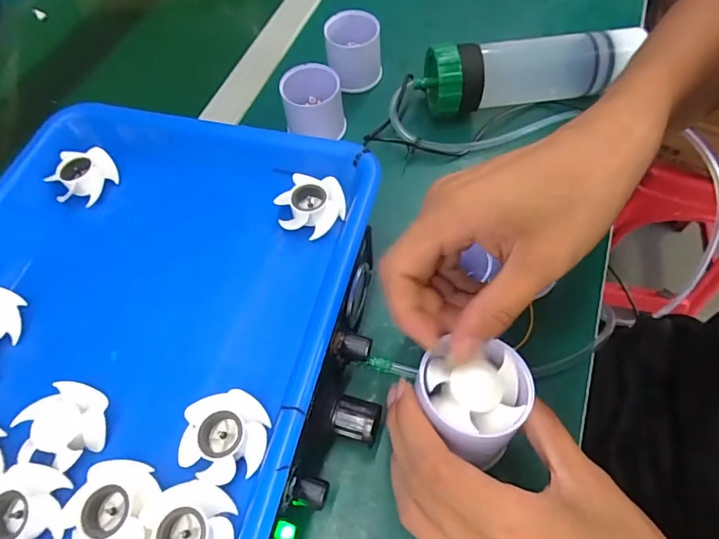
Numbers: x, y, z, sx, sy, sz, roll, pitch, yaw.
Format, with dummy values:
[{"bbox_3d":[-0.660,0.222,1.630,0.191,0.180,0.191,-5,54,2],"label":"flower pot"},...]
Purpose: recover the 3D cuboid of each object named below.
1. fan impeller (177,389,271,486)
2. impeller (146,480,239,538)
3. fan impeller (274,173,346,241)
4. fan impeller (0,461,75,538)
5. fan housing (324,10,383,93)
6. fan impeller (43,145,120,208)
[{"bbox_3d":[-0.069,0.085,0.235,0.040,0.015,0.043,5,62,7],"label":"fan impeller"},{"bbox_3d":[-0.079,0.123,0.214,0.039,0.015,0.042,-2,61,4],"label":"impeller"},{"bbox_3d":[-0.030,-0.043,0.302,0.038,0.017,0.039,26,66,17],"label":"fan impeller"},{"bbox_3d":[-0.164,0.116,0.219,0.041,0.012,0.043,-2,61,4],"label":"fan impeller"},{"bbox_3d":[-0.005,-0.208,0.443,0.052,0.056,0.045,-7,61,1],"label":"fan housing"},{"bbox_3d":[-0.195,-0.068,0.326,0.038,0.017,0.040,5,62,7],"label":"fan impeller"}]

